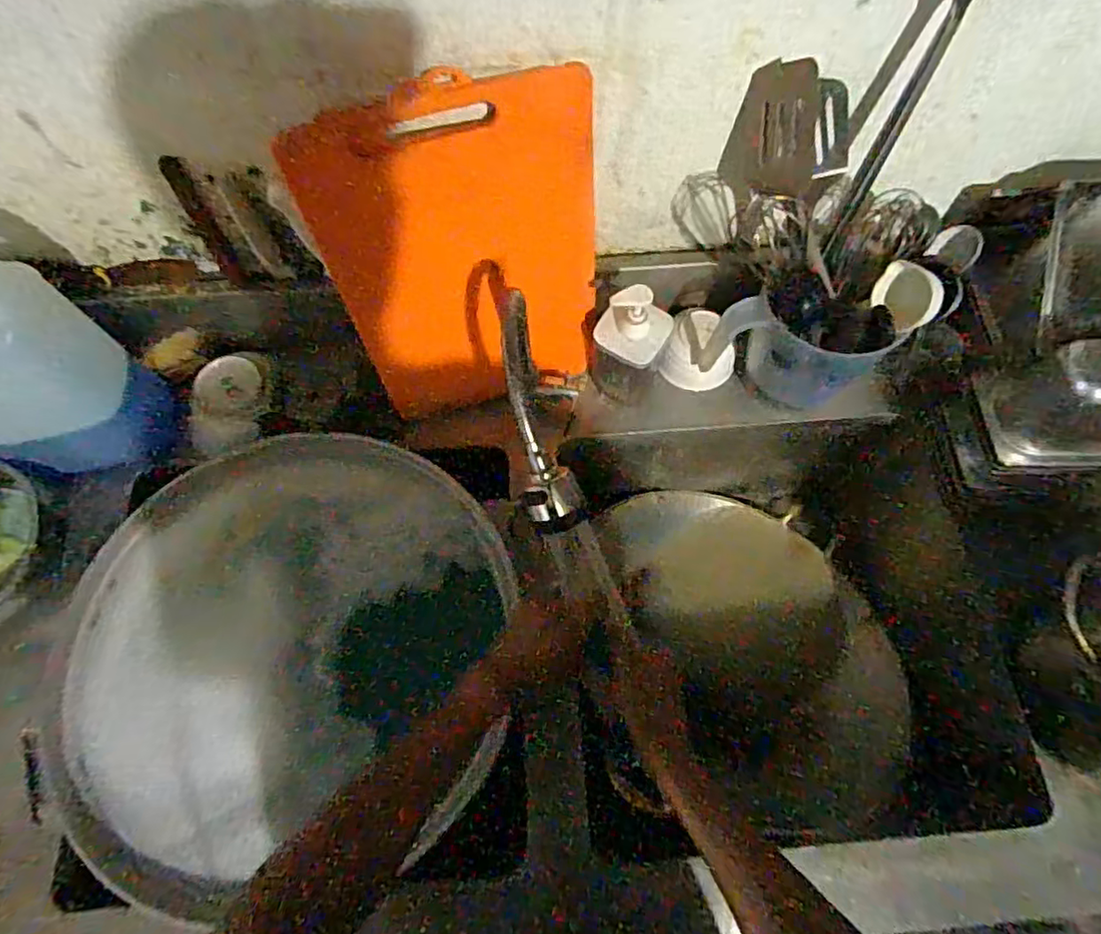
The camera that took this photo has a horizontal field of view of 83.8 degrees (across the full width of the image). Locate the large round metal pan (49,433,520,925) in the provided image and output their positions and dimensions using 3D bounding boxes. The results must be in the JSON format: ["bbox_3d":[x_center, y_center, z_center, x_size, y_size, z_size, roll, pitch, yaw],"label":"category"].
[{"bbox_3d":[-0.281,0.190,0.658,0.454,0.075,0.460,3,67,2],"label":"large round metal pan"}]

